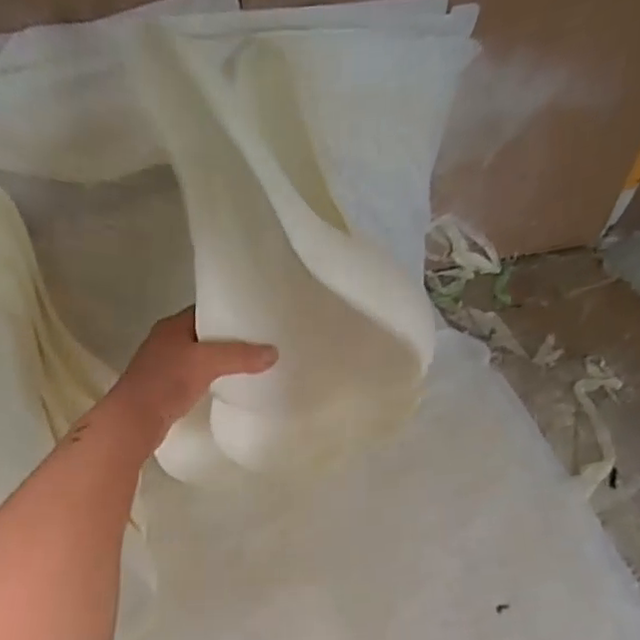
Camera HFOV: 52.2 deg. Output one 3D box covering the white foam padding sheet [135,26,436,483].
[{"bbox_3d":[-0.024,-0.011,0.455,0.191,0.290,0.142,10,52,5],"label":"white foam padding sheet"}]

